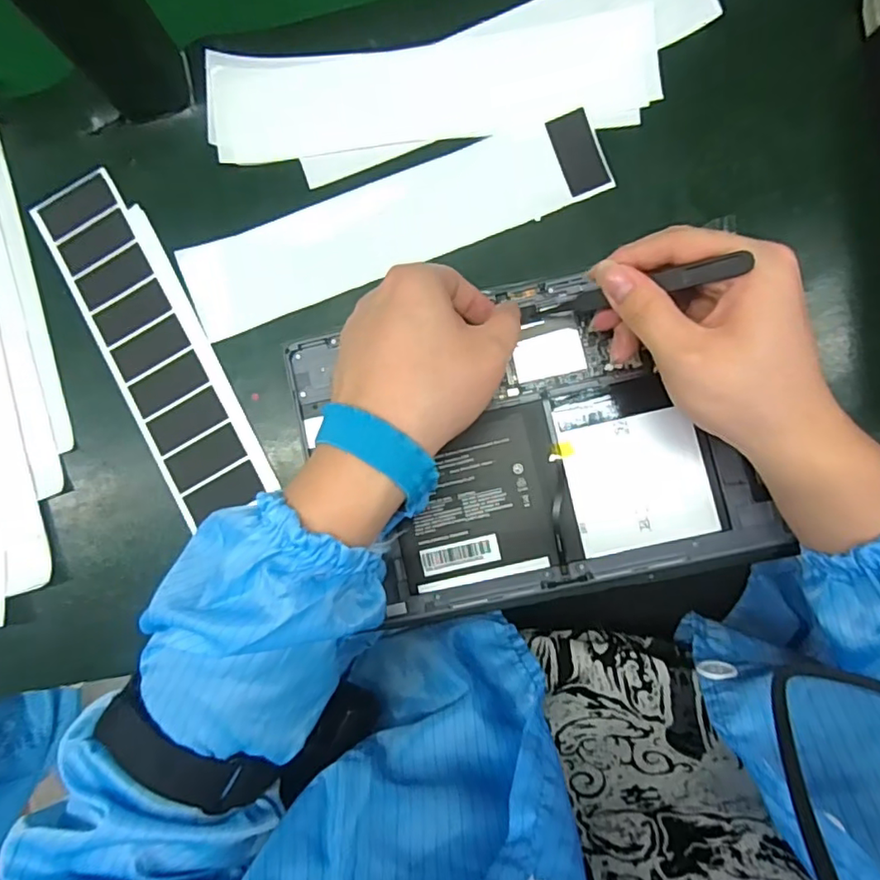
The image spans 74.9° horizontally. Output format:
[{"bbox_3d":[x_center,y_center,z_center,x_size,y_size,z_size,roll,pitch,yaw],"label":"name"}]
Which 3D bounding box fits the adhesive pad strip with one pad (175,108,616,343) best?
[{"bbox_3d":[-0.028,-0.133,0.355,0.262,0.011,0.054,-20,91,2],"label":"adhesive pad strip with one pad"}]

